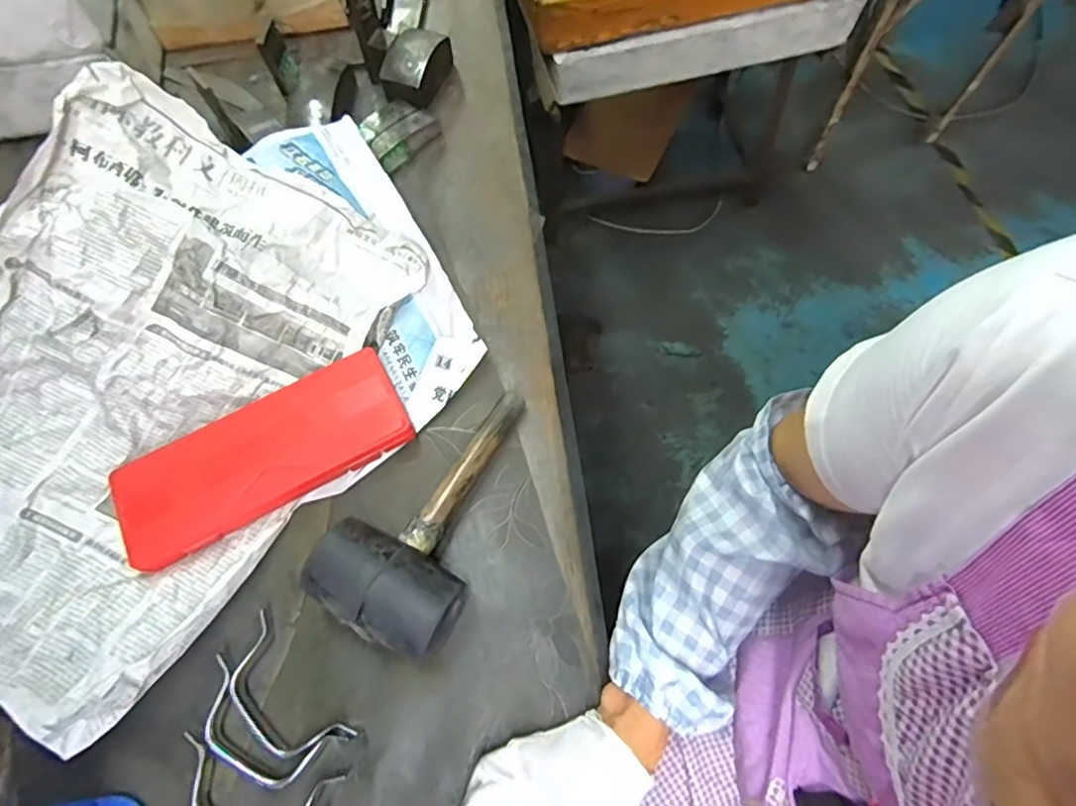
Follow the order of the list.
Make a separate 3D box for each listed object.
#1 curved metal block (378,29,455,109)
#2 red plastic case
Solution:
[{"bbox_3d":[-0.144,-0.398,0.704,0.059,0.048,0.100,19,69,11],"label":"curved metal block"},{"bbox_3d":[-0.243,0.045,0.523,0.253,0.038,0.098,-28,68,-9],"label":"red plastic case"}]

